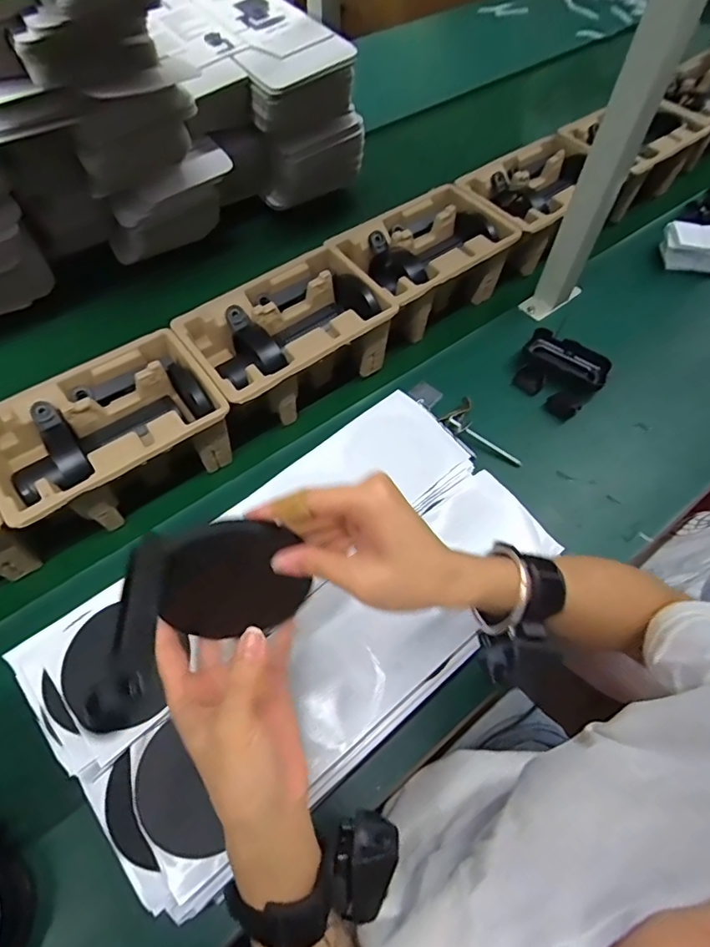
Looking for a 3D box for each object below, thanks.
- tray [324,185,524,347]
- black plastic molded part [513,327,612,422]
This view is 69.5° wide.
[{"bbox_3d":[0.088,-0.280,0.693,0.219,0.095,0.142,-32,65,-20],"label":"tray"},{"bbox_3d":[0.264,-0.128,0.665,0.102,0.041,0.100,30,61,15],"label":"black plastic molded part"}]

